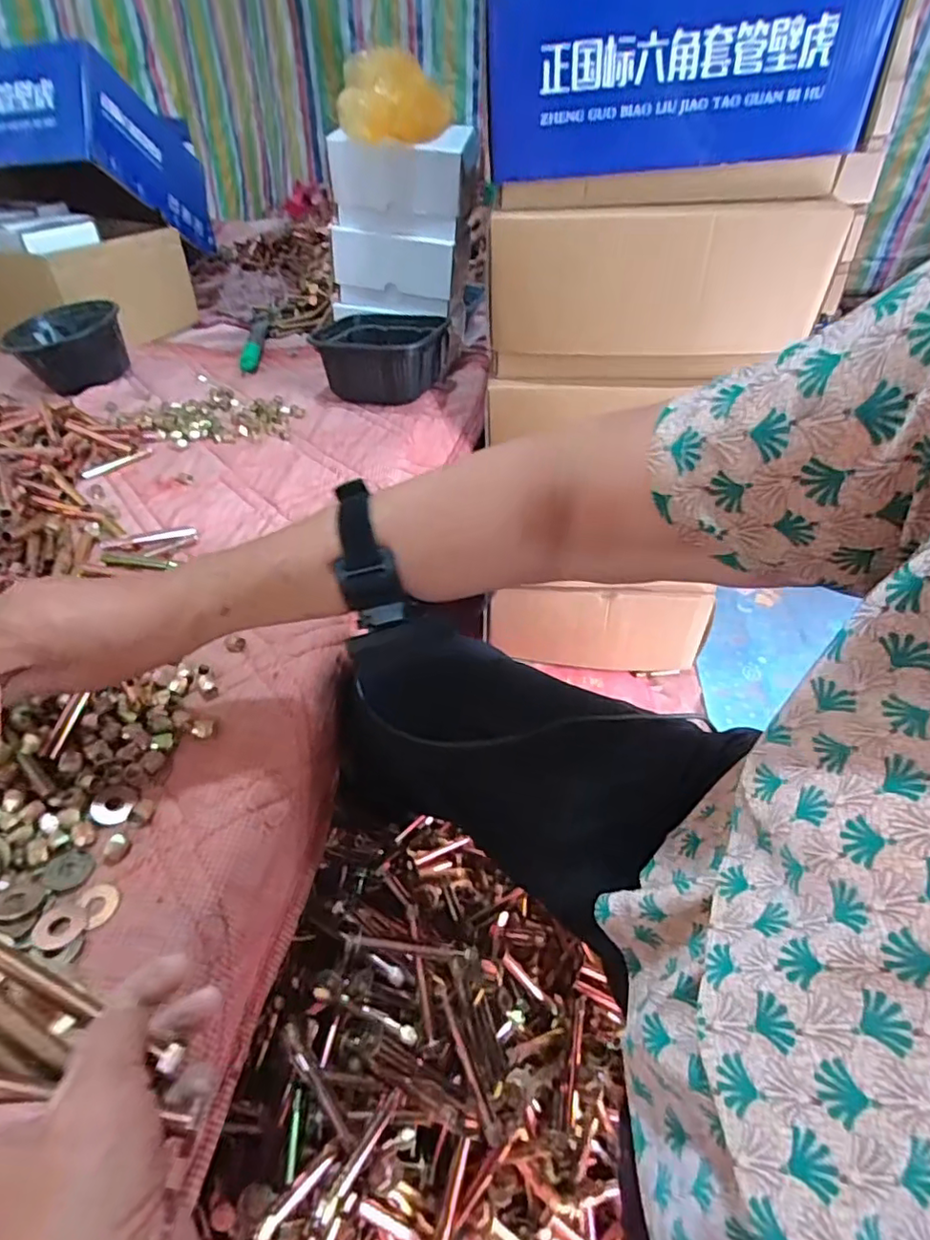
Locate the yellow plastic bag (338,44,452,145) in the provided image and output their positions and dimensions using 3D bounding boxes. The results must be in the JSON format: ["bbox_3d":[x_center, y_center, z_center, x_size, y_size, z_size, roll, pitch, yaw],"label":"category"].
[{"bbox_3d":[-0.089,-0.671,0.755,0.143,0.085,0.096,-2,41,-4],"label":"yellow plastic bag"}]

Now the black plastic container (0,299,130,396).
[{"bbox_3d":[-0.574,-0.401,0.851,0.148,0.079,0.136,-32,52,-33],"label":"black plastic container"}]

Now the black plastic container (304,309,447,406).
[{"bbox_3d":[-0.118,-0.368,0.823,0.165,0.091,0.176,6,41,4],"label":"black plastic container"}]

